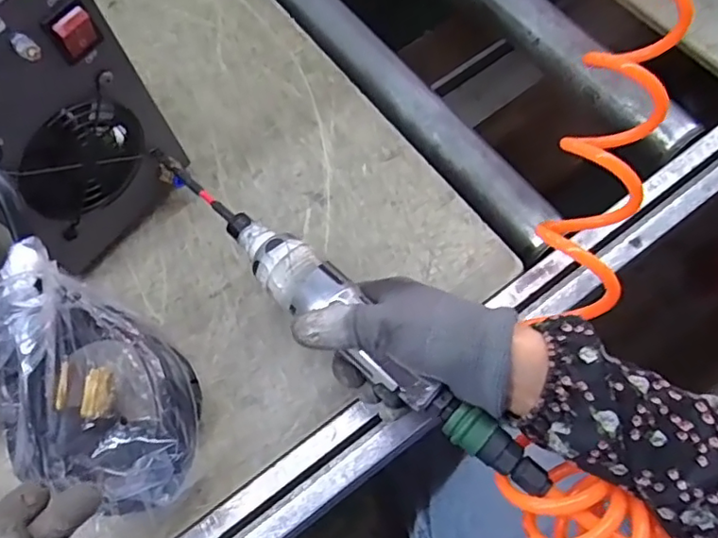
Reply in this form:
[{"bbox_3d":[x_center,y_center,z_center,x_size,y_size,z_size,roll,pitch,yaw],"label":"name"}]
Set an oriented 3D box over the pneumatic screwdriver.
[{"bbox_3d":[-0.025,0.017,0.370,0.336,0.034,0.037,41,76,17],"label":"pneumatic screwdriver"}]

